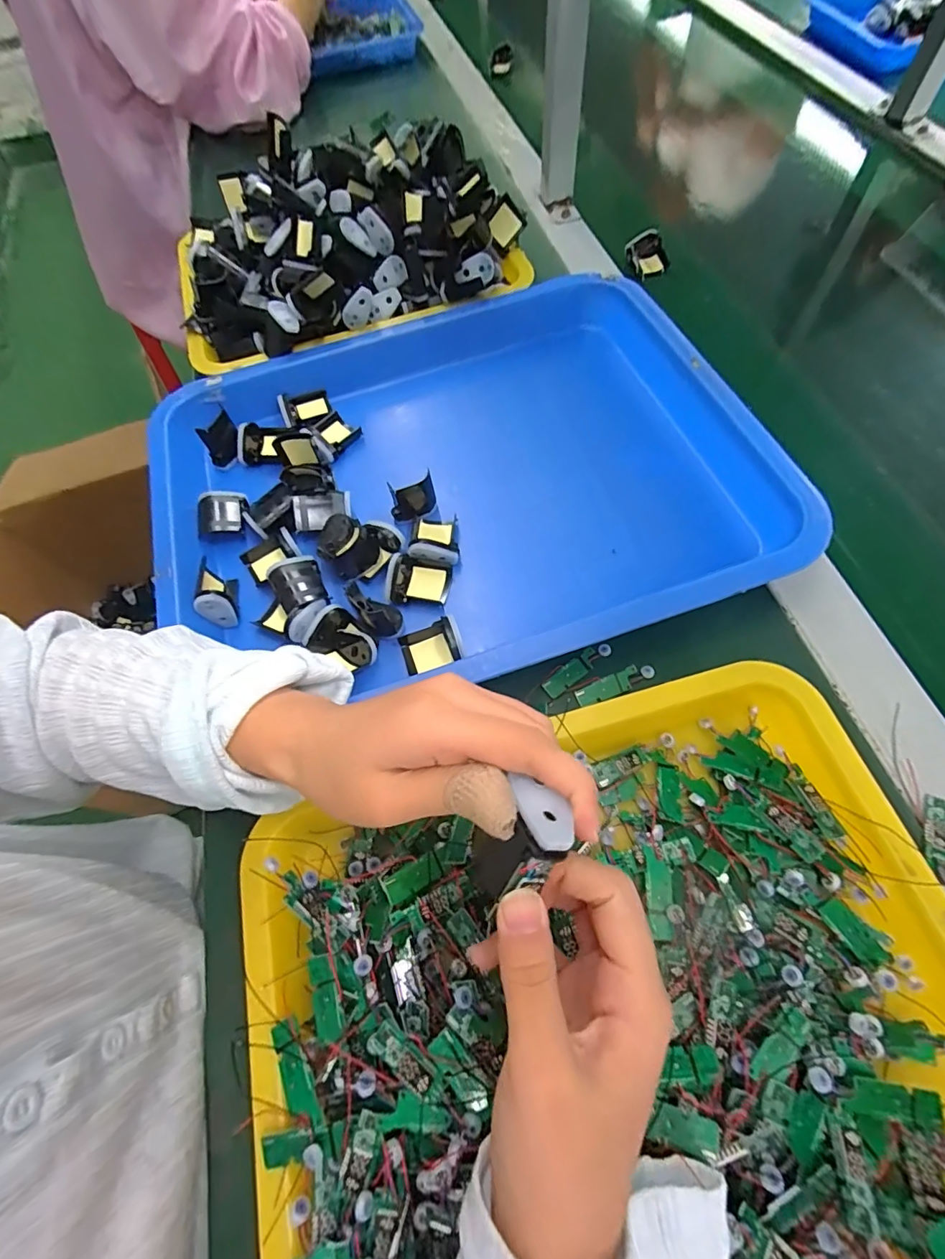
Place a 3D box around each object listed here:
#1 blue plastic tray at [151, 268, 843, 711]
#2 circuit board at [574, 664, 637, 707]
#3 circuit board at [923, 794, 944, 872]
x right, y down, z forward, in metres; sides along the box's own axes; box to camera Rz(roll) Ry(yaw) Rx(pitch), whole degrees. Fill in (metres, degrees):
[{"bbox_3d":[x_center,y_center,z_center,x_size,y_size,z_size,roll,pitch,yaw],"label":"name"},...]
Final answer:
[{"bbox_3d":[-0.011,-0.117,0.381,0.452,0.048,0.335,-18,64,-4],"label":"blue plastic tray"},{"bbox_3d":[0.088,0.038,0.321,0.041,0.004,0.014,-25,90,0],"label":"circuit board"},{"bbox_3d":[0.250,0.109,0.267,0.012,0.005,0.038,23,69,15],"label":"circuit board"}]

